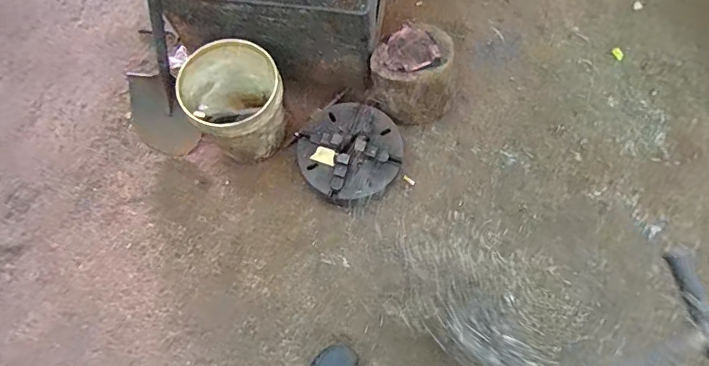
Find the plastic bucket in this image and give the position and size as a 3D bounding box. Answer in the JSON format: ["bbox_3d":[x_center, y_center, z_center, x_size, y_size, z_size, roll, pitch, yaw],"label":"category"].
[{"bbox_3d":[-0.364,-0.242,1.423,0.276,0.320,0.271,-1,70,2],"label":"plastic bucket"}]

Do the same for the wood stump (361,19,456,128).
[{"bbox_3d":[0.205,-0.357,1.473,0.274,0.258,0.273,21,72,10],"label":"wood stump"}]

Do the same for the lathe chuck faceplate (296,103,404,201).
[{"bbox_3d":[-0.021,-0.107,1.458,0.336,0.099,0.308,-1,80,8],"label":"lathe chuck faceplate"}]

